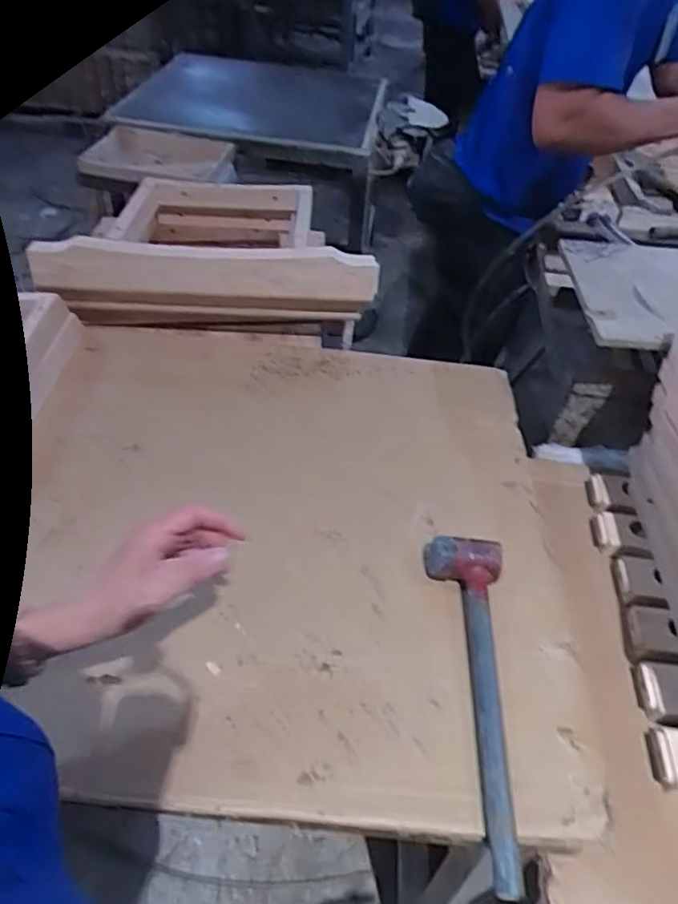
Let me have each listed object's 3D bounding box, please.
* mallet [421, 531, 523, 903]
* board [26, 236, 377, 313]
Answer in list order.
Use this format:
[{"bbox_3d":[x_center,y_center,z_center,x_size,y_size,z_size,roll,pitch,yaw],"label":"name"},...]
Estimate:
[{"bbox_3d":[0.115,0.202,0.572,0.073,0.042,0.321,7,44,3],"label":"mallet"},{"bbox_3d":[-0.193,-0.250,0.915,0.488,0.084,0.059,0,44,-4],"label":"board"}]

